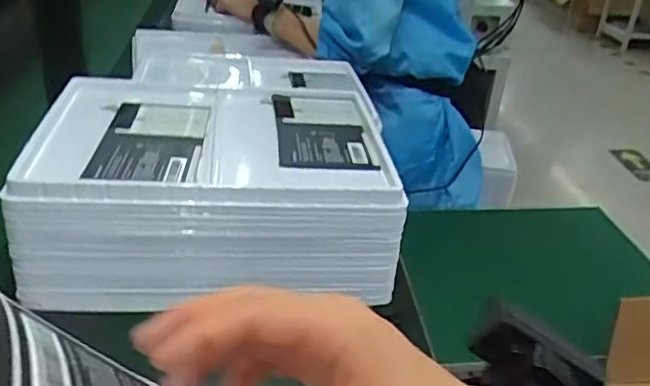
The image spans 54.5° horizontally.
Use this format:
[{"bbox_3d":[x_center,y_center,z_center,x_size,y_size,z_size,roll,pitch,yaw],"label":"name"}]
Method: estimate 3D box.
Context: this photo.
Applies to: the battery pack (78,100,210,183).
[{"bbox_3d":[-0.160,-0.053,0.592,0.089,0.013,0.171,2,30,-6],"label":"battery pack"}]

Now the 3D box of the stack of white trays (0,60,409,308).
[{"bbox_3d":[-0.109,-0.012,0.634,0.323,0.113,0.244,0,30,-9],"label":"stack of white trays"}]

